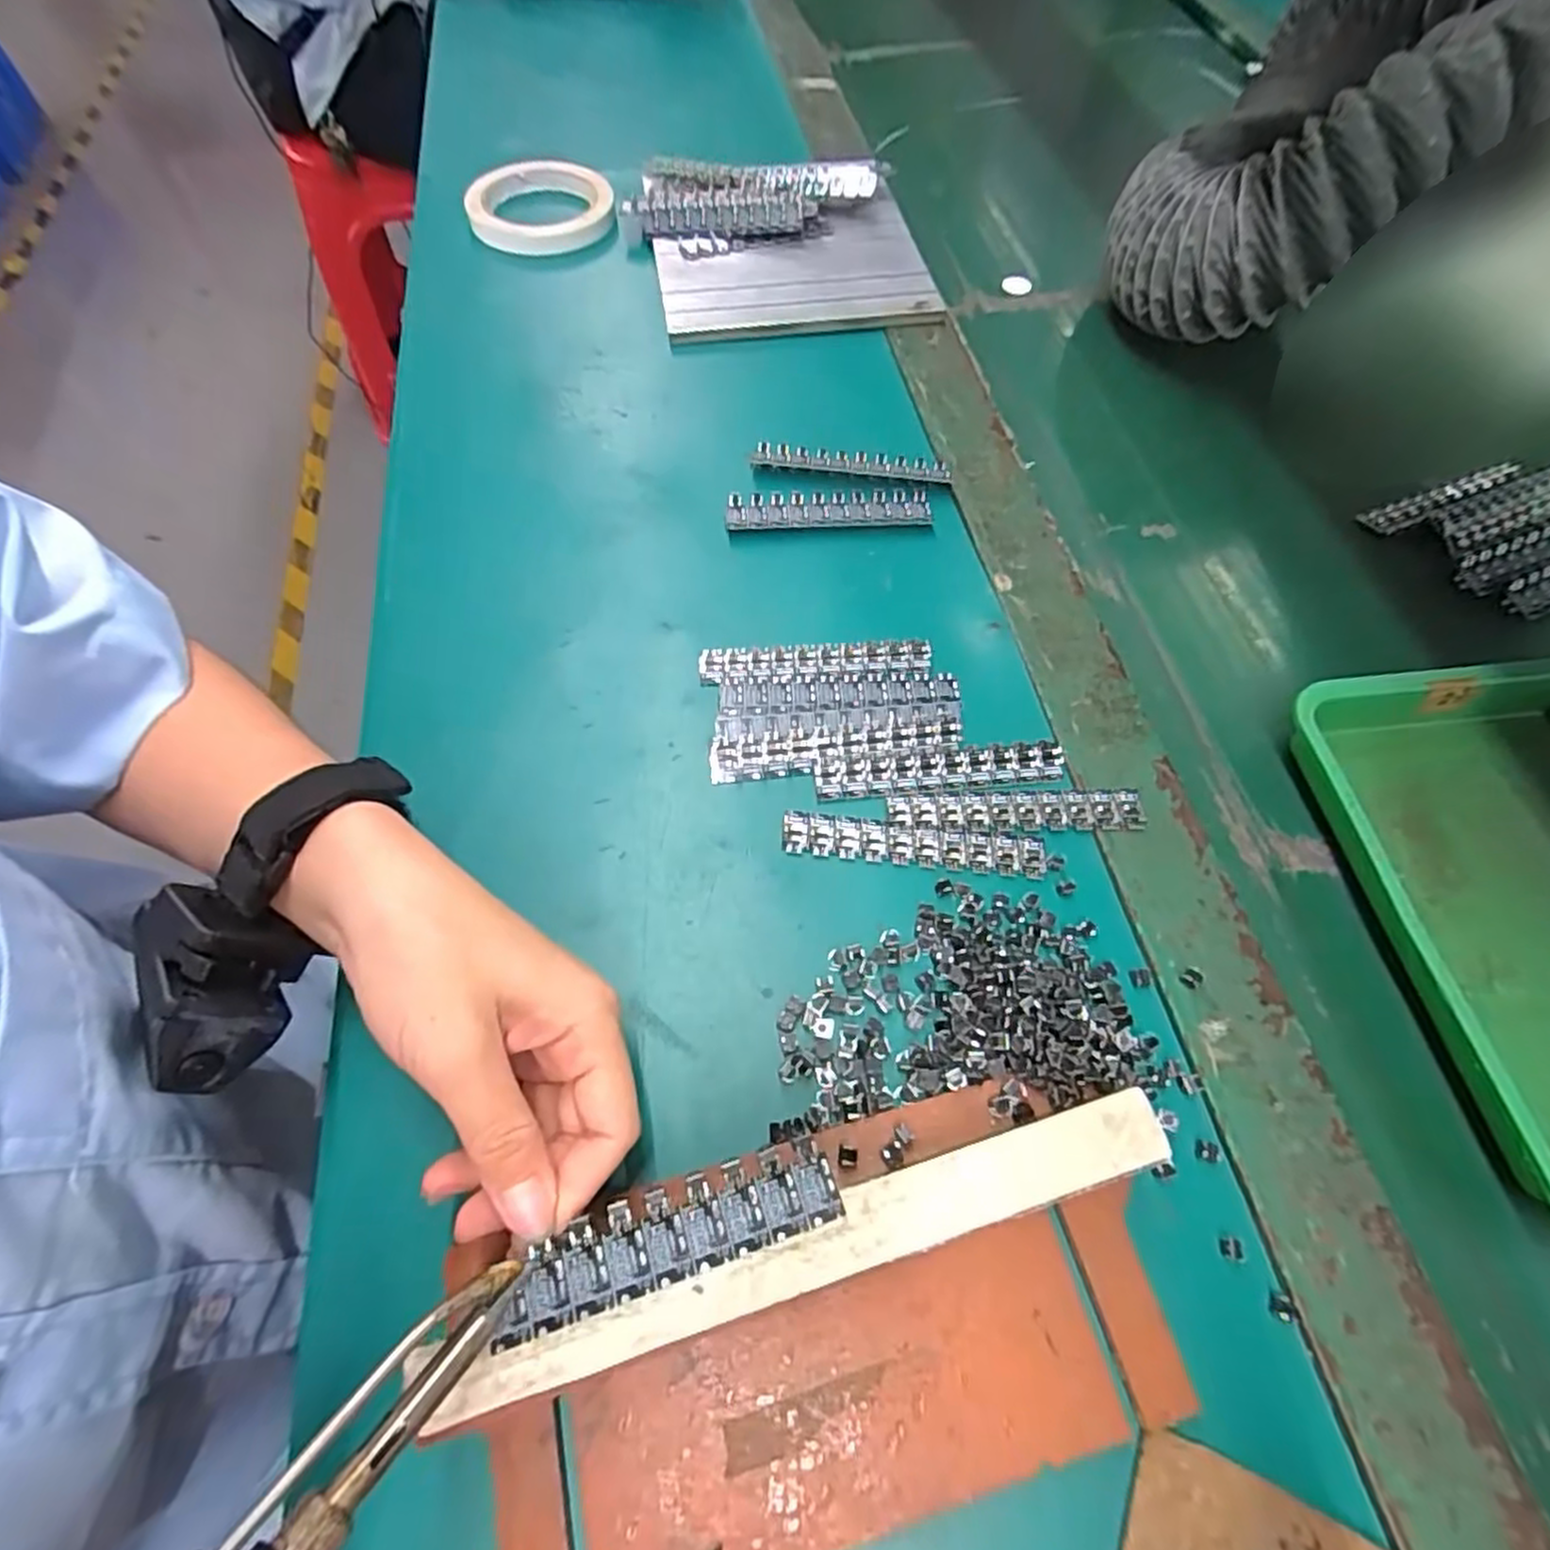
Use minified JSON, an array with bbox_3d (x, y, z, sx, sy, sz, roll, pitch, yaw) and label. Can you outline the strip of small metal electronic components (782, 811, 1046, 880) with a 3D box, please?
[{"bbox_3d":[0.057,0.029,0.304,0.107,0.004,0.019,6,61,1],"label":"strip of small metal electronic components"}]

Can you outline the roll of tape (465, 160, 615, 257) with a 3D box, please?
[{"bbox_3d":[-0.166,-0.407,0.524,0.095,0.019,0.095,1,61,-2],"label":"roll of tape"}]

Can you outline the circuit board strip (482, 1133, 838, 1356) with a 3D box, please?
[{"bbox_3d":[-0.029,0.128,0.202,0.094,0.004,0.023,-17,63,-11],"label":"circuit board strip"}]

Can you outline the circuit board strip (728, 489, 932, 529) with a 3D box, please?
[{"bbox_3d":[0.029,-0.142,0.390,0.107,0.007,0.022,-2,61,-4],"label":"circuit board strip"}]

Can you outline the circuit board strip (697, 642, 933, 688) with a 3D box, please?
[{"bbox_3d":[0.019,-0.054,0.342,0.108,0.004,0.021,-2,61,-3],"label":"circuit board strip"}]

